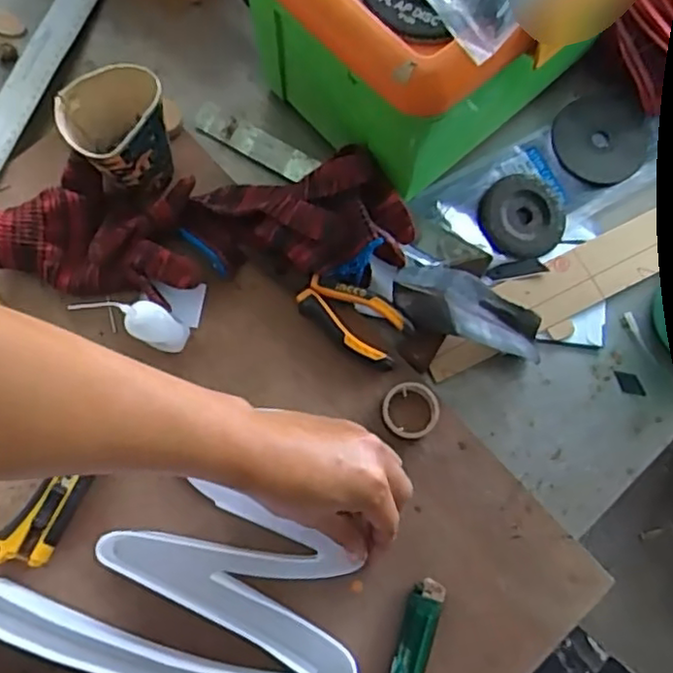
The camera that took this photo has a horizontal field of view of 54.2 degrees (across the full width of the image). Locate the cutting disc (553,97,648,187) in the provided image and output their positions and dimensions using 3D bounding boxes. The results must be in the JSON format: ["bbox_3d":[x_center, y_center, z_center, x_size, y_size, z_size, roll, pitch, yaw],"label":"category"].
[{"bbox_3d":[0.244,-0.182,0.611,0.085,0.006,0.086,0,76,0],"label":"cutting disc"}]

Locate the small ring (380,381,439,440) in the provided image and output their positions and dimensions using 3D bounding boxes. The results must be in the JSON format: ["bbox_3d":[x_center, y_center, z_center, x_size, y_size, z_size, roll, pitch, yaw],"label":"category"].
[{"bbox_3d":[0.059,0.059,0.525,0.046,0.015,0.045,0,76,0],"label":"small ring"}]

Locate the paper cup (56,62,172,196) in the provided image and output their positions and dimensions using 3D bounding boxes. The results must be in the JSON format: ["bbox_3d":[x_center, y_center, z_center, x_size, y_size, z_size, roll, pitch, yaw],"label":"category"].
[{"bbox_3d":[-0.171,-0.161,0.536,0.079,0.085,0.069,-24,77,-6],"label":"paper cup"}]

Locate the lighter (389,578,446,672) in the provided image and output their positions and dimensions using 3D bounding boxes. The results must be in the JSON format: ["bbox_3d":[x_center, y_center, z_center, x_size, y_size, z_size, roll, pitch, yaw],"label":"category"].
[{"bbox_3d":[0.059,0.221,0.482,0.024,0.010,0.082,18,77,5],"label":"lighter"}]

